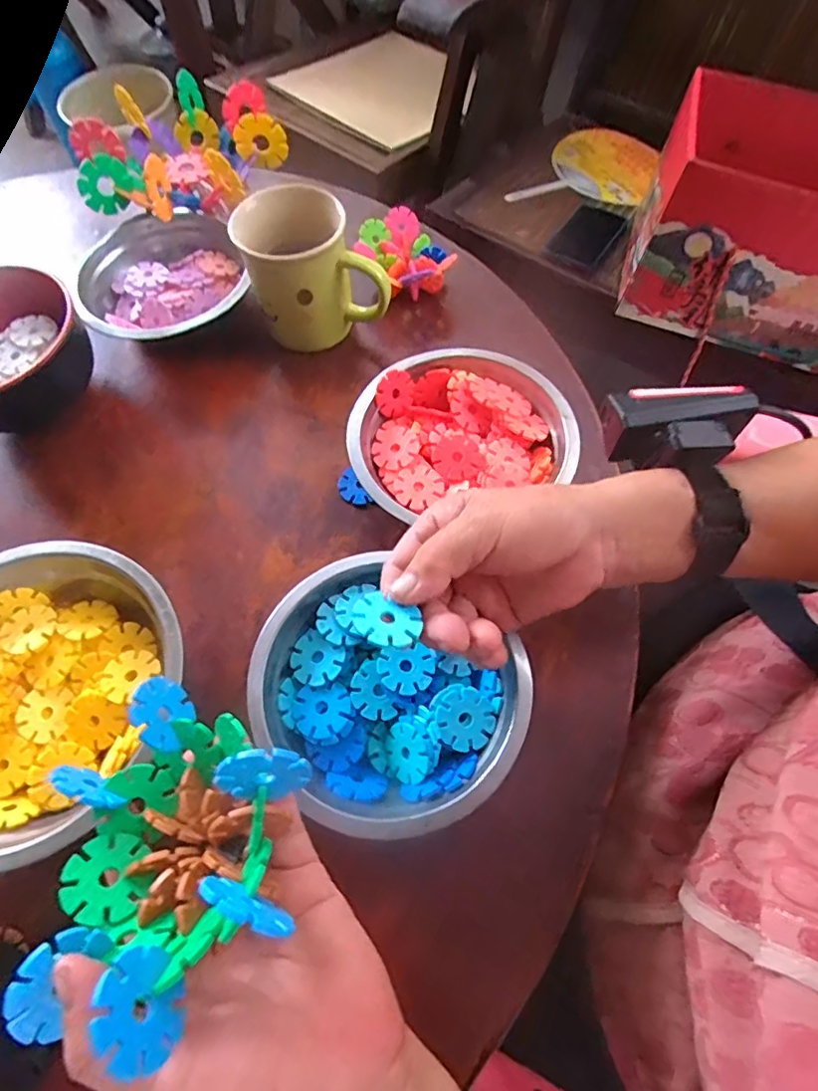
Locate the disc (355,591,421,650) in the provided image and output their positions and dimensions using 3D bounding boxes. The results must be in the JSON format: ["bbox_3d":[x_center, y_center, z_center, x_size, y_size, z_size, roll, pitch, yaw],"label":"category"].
[{"bbox_3d":[-0.010,0.034,0.252,0.031,0.004,0.026,26,44,11],"label":"disc"}]

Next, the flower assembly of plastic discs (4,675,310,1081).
[{"bbox_3d":[-0.087,0.120,0.209,0.121,0.058,0.111,6,57,34],"label":"flower assembly of plastic discs"}]

